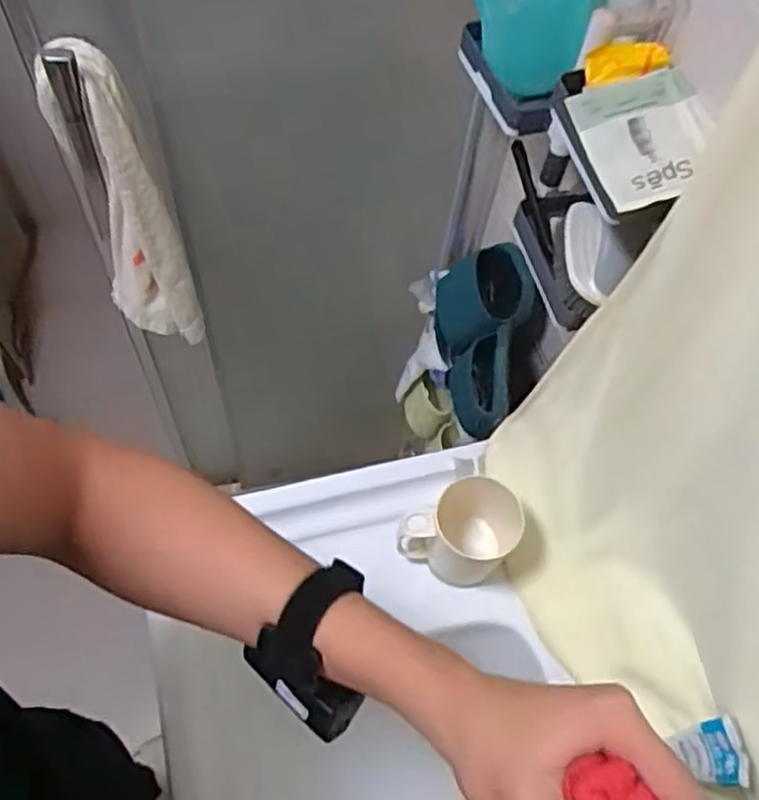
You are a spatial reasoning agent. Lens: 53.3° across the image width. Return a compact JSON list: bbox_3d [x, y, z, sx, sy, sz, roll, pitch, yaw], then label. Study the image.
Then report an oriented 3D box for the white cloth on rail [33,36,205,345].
[{"bbox_3d":[-0.275,-0.204,0.824,0.082,0.329,0.134,-31,67,-19],"label":"white cloth on rail"}]

